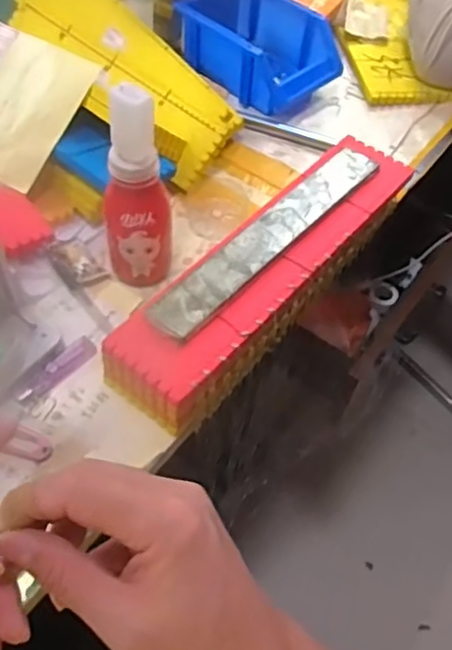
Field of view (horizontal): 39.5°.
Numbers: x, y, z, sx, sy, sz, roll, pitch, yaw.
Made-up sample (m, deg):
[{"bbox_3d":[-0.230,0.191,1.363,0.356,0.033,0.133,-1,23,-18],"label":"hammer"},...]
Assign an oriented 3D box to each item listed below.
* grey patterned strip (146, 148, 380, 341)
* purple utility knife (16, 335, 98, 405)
[{"bbox_3d":[0.041,-0.082,0.551,0.042,0.006,0.280,37,59,19],"label":"grey patterned strip"},{"bbox_3d":[-0.142,0.038,0.531,0.019,0.010,0.079,36,60,19],"label":"purple utility knife"}]

